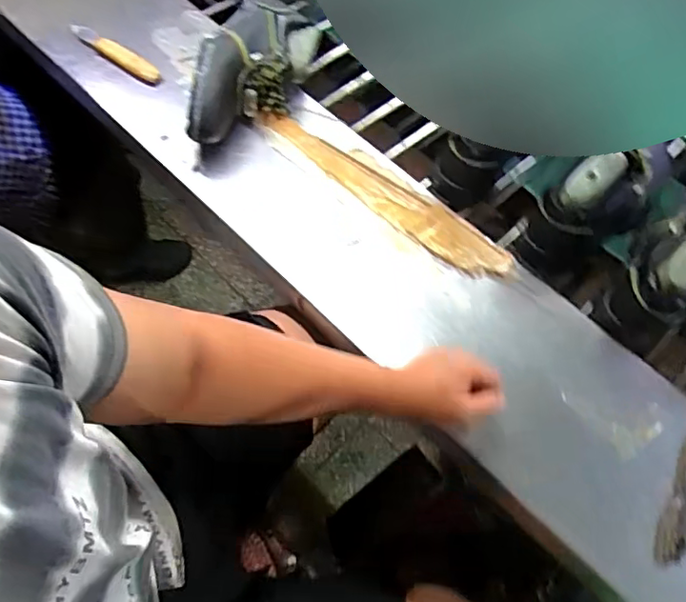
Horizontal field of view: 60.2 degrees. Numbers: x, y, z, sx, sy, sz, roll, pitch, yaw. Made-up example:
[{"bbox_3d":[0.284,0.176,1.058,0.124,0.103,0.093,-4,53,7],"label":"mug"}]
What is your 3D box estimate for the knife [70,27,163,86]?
[{"bbox_3d":[-0.331,-0.361,0.858,0.173,0.020,0.024,34,64,14],"label":"knife"}]

